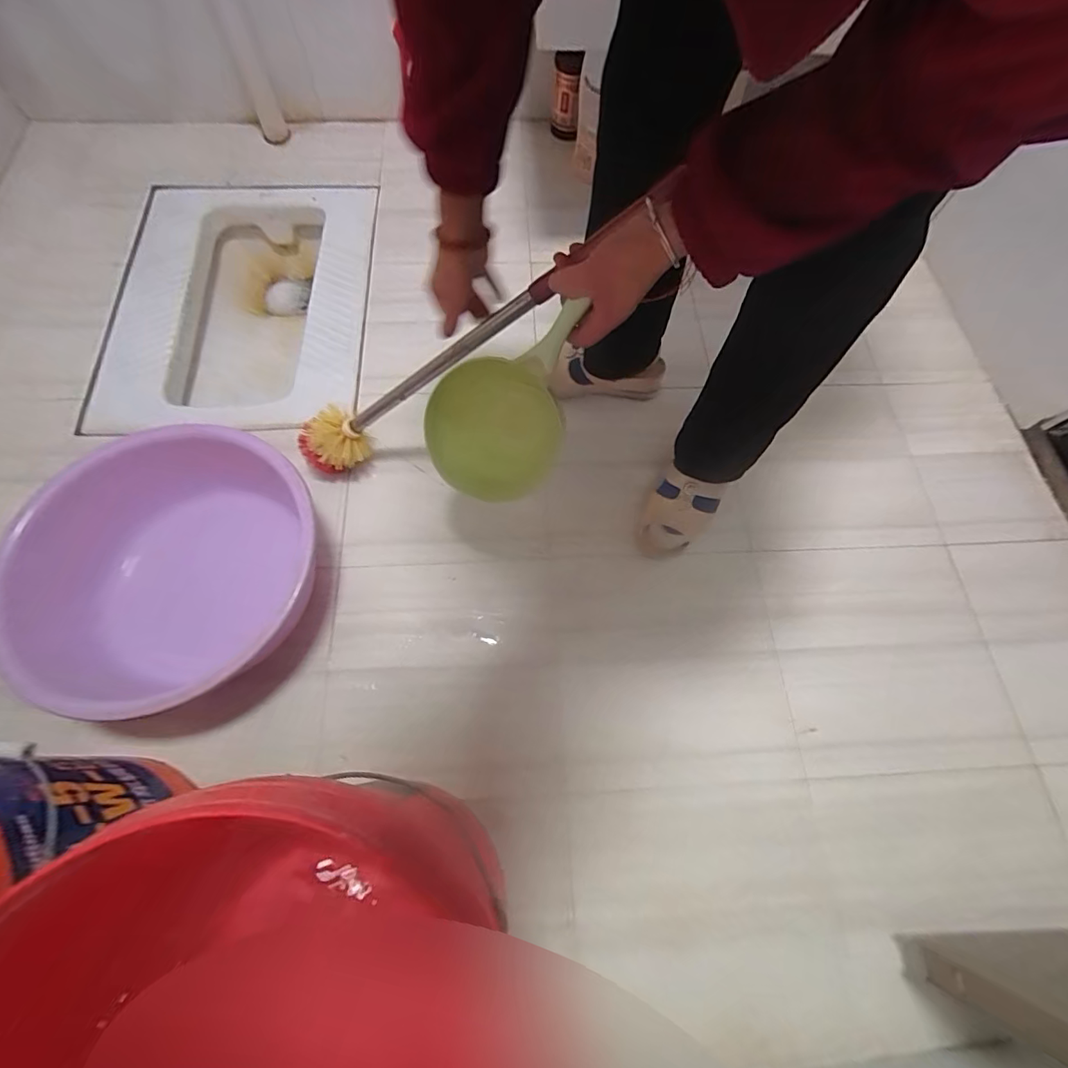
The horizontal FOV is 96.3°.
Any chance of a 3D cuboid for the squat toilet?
[{"bbox_3d":[-0.530,-0.410,0.941,0.440,0.205,0.582,-2,68,-5],"label":"squat toilet"}]

